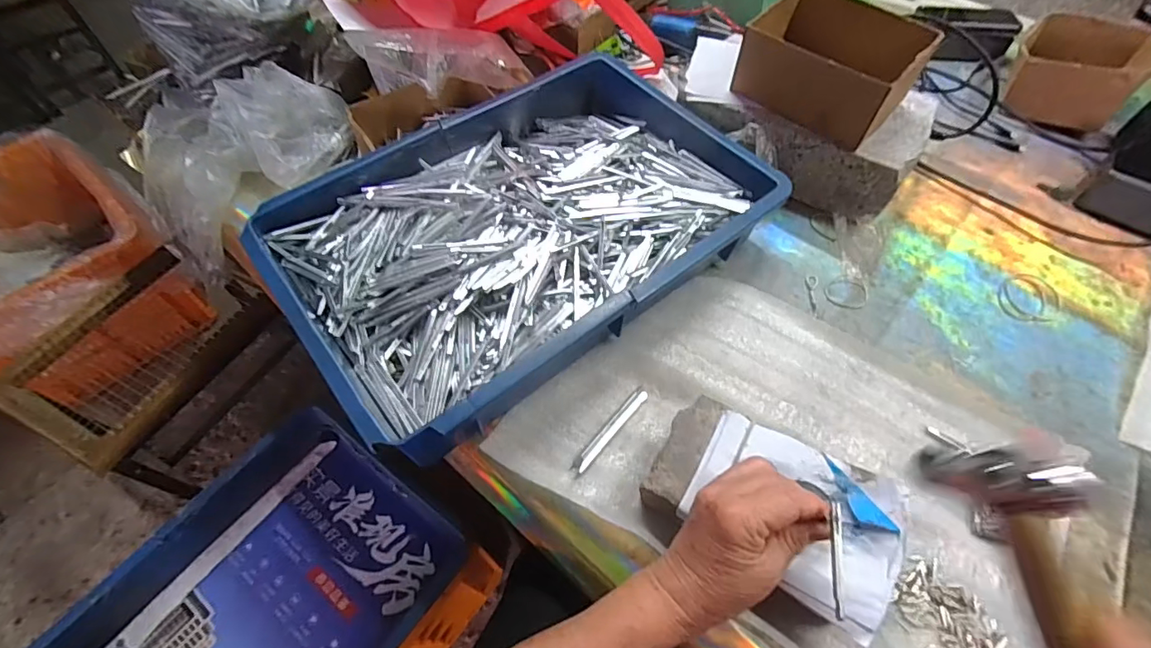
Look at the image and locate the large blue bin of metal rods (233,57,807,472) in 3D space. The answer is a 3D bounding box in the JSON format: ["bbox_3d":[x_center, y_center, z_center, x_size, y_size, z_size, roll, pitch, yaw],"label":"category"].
[{"bbox_3d":[-0.045,-0.091,0.482,0.423,0.067,0.281,-35,64,-21],"label":"large blue bin of metal rods"}]

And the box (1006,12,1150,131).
[{"bbox_3d":[0.602,-0.309,0.616,0.141,0.063,0.129,-40,65,-23],"label":"box"}]

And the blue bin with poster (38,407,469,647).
[{"bbox_3d":[-0.356,0.340,0.543,0.279,0.089,0.435,28,61,17],"label":"blue bin with poster"}]

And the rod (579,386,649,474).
[{"bbox_3d":[0.031,0.087,0.424,0.012,0.004,0.089,37,64,21],"label":"rod"}]

